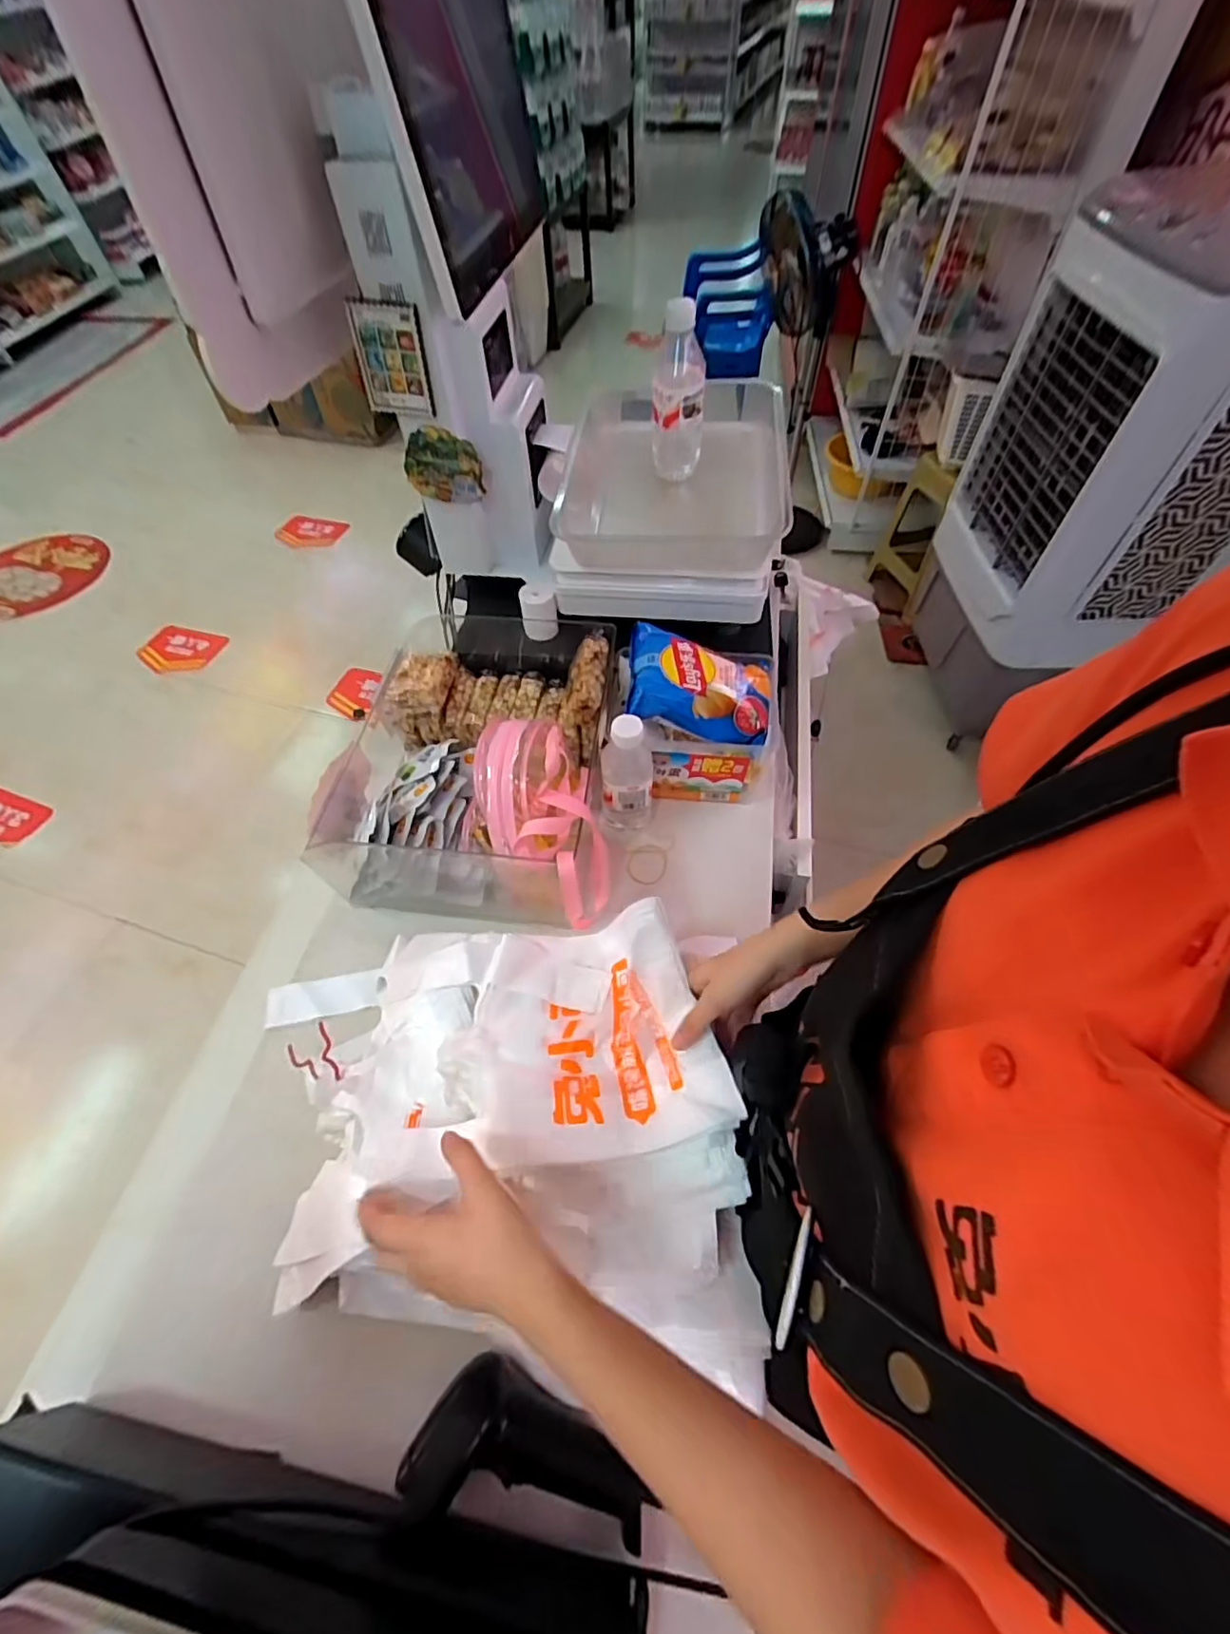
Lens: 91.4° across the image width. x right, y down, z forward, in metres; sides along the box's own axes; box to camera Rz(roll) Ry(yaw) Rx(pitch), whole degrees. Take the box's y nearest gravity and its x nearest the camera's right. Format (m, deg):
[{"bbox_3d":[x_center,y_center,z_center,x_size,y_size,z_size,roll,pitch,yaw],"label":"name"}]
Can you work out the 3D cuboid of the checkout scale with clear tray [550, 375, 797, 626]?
[{"bbox_3d":[0.073,-0.409,0.772,0.269,0.123,0.340,2,58,4],"label":"checkout scale with clear tray"}]

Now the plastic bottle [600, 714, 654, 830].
[{"bbox_3d":[0.014,-0.046,0.662,0.057,0.166,0.068,-4,58,0],"label":"plastic bottle"}]

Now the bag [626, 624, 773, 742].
[{"bbox_3d":[0.098,-0.149,0.671,0.170,0.050,0.117,12,72,-11],"label":"bag"}]

